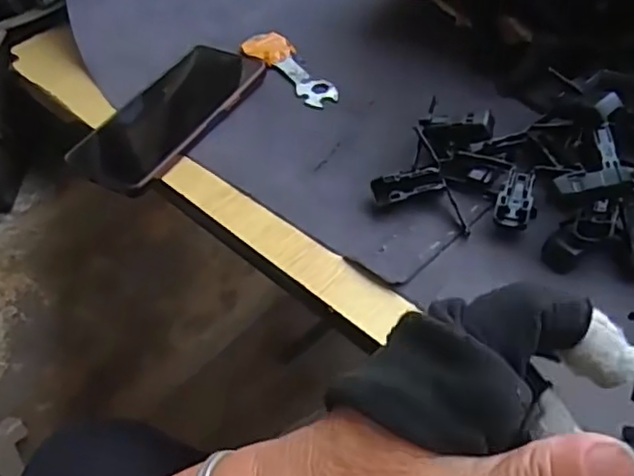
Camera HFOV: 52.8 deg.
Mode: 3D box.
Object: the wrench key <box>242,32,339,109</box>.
[{"bbox_3d":[-0.021,-0.145,0.538,0.036,0.005,0.116,-31,52,-20],"label":"wrench key"}]

